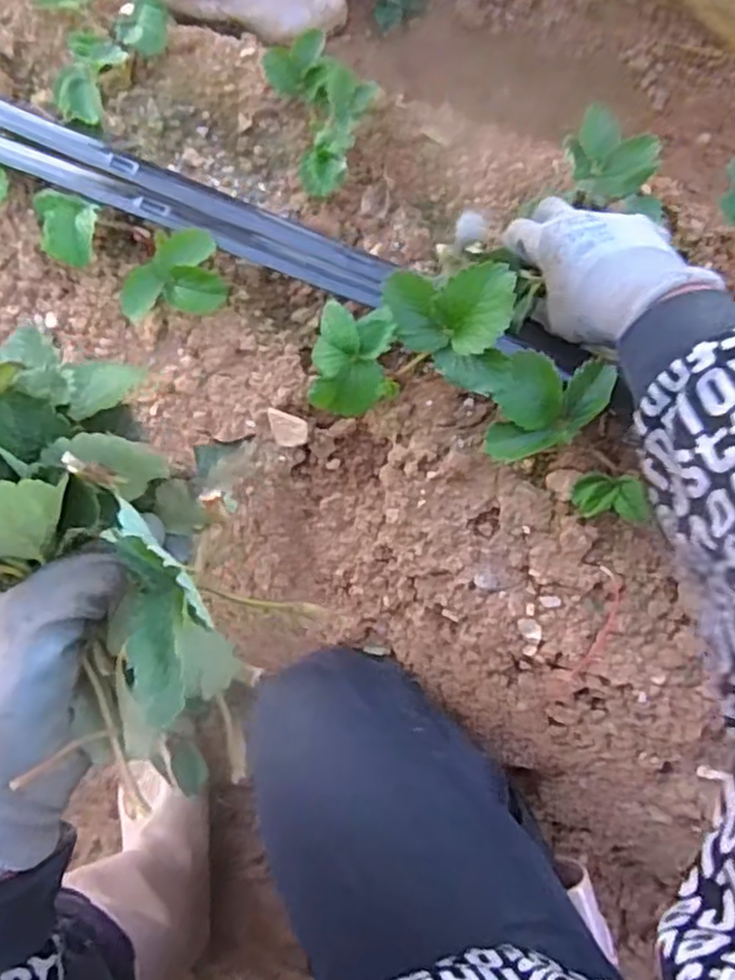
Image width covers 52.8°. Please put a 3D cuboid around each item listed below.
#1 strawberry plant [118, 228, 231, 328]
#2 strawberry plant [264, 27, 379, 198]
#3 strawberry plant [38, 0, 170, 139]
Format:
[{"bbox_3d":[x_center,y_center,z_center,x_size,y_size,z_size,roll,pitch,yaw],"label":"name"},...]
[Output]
[{"bbox_3d":[-0.140,-0.149,0.534,0.070,0.055,0.046,-6,76,-2],"label":"strawberry plant"},{"bbox_3d":[-0.030,-0.284,0.561,0.070,0.064,0.108,-18,77,-5],"label":"strawberry plant"},{"bbox_3d":[-0.210,-0.359,0.593,0.102,0.041,0.153,-13,77,-4],"label":"strawberry plant"}]

